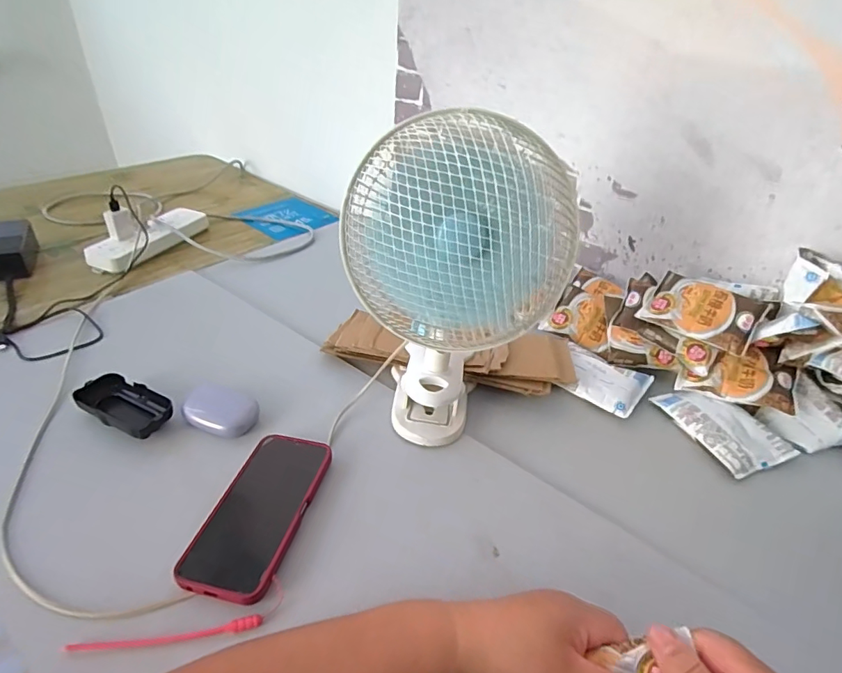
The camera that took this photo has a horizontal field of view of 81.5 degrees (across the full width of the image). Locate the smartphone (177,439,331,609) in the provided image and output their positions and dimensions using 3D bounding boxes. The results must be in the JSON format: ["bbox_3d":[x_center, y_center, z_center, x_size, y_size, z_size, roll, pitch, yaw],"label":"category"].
[{"bbox_3d":[-0.148,0.155,0.453,0.082,0.012,0.163,12,36,10],"label":"smartphone"}]

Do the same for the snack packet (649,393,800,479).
[{"bbox_3d":[0.366,0.105,0.595,0.098,0.021,0.126,-10,38,-20],"label":"snack packet"}]

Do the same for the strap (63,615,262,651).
[{"bbox_3d":[-0.193,0.227,0.372,0.137,0.011,0.011,-2,34,-9],"label":"strap"}]

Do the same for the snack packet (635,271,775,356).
[{"bbox_3d":[0.367,-0.034,0.638,0.128,0.017,0.089,28,69,30],"label":"snack packet"}]

